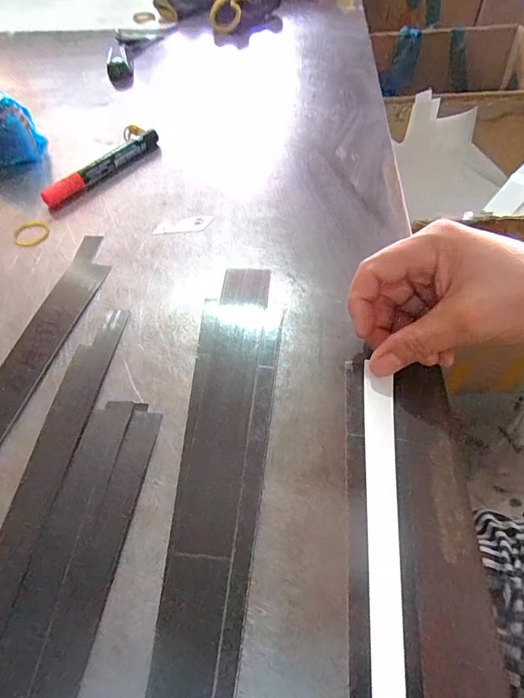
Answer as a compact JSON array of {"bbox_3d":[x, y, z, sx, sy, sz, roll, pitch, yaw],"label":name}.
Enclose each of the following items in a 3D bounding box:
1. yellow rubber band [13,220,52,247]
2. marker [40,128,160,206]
[{"bbox_3d":[-0.197,-0.099,0.358,0.030,0.004,0.032,-2,53,2],"label":"yellow rubber band"},{"bbox_3d":[-0.150,-0.175,0.404,0.016,0.016,0.135,31,61,25],"label":"marker"}]

